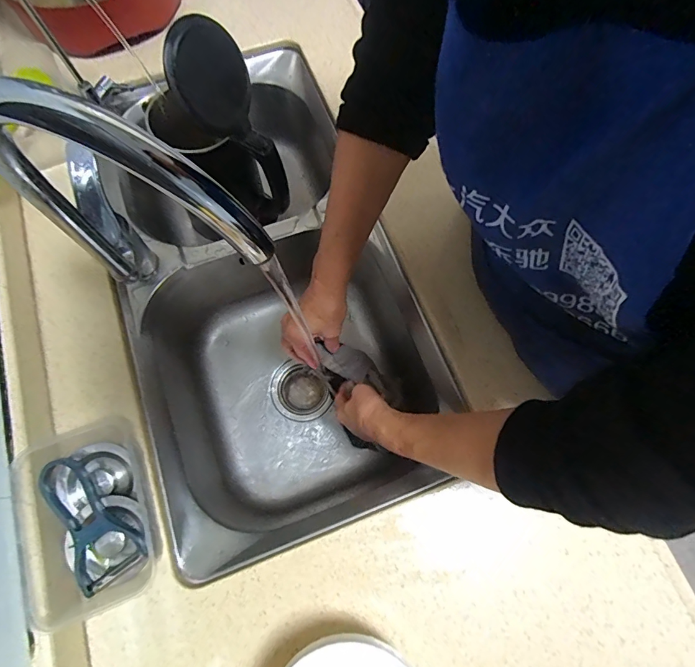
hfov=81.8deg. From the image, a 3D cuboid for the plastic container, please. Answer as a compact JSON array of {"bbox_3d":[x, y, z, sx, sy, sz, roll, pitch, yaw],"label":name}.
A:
[{"bbox_3d":[-0.264,0.180,0.407,0.098,0.057,0.186,-20,73,-7],"label":"plastic container"}]

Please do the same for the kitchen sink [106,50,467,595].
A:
[{"bbox_3d":[-0.133,-0.055,0.651,0.366,0.241,0.694,-19,73,-7],"label":"kitchen sink"}]

